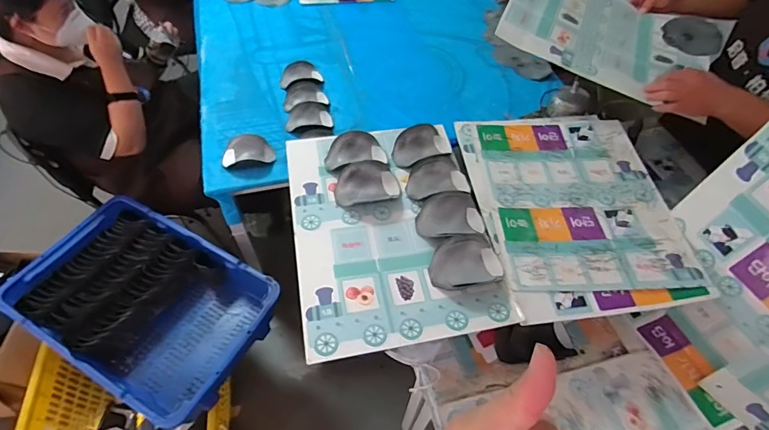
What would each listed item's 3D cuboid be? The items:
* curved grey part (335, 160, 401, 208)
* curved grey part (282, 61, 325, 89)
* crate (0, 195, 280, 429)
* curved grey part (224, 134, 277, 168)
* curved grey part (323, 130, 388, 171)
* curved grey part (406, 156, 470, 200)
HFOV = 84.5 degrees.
[{"bbox_3d":[-0.038,-0.070,0.914,0.141,0.040,0.090,-10,55,-10],"label":"curved grey part"},{"bbox_3d":[-0.283,-0.462,1.393,0.132,0.032,0.124,-18,56,-15],"label":"curved grey part"},{"bbox_3d":[-0.671,0.267,1.233,0.664,0.183,0.440,24,56,14],"label":"crate"},{"bbox_3d":[-0.388,-0.186,1.199,0.139,0.036,0.098,-15,56,-14],"label":"curved grey part"},{"bbox_3d":[-0.066,-0.143,0.969,0.143,0.040,0.095,-4,54,-6],"label":"curved grey part"},{"bbox_3d":[0.116,-0.079,0.929,0.139,0.037,0.100,-12,55,-12],"label":"curved grey part"}]

